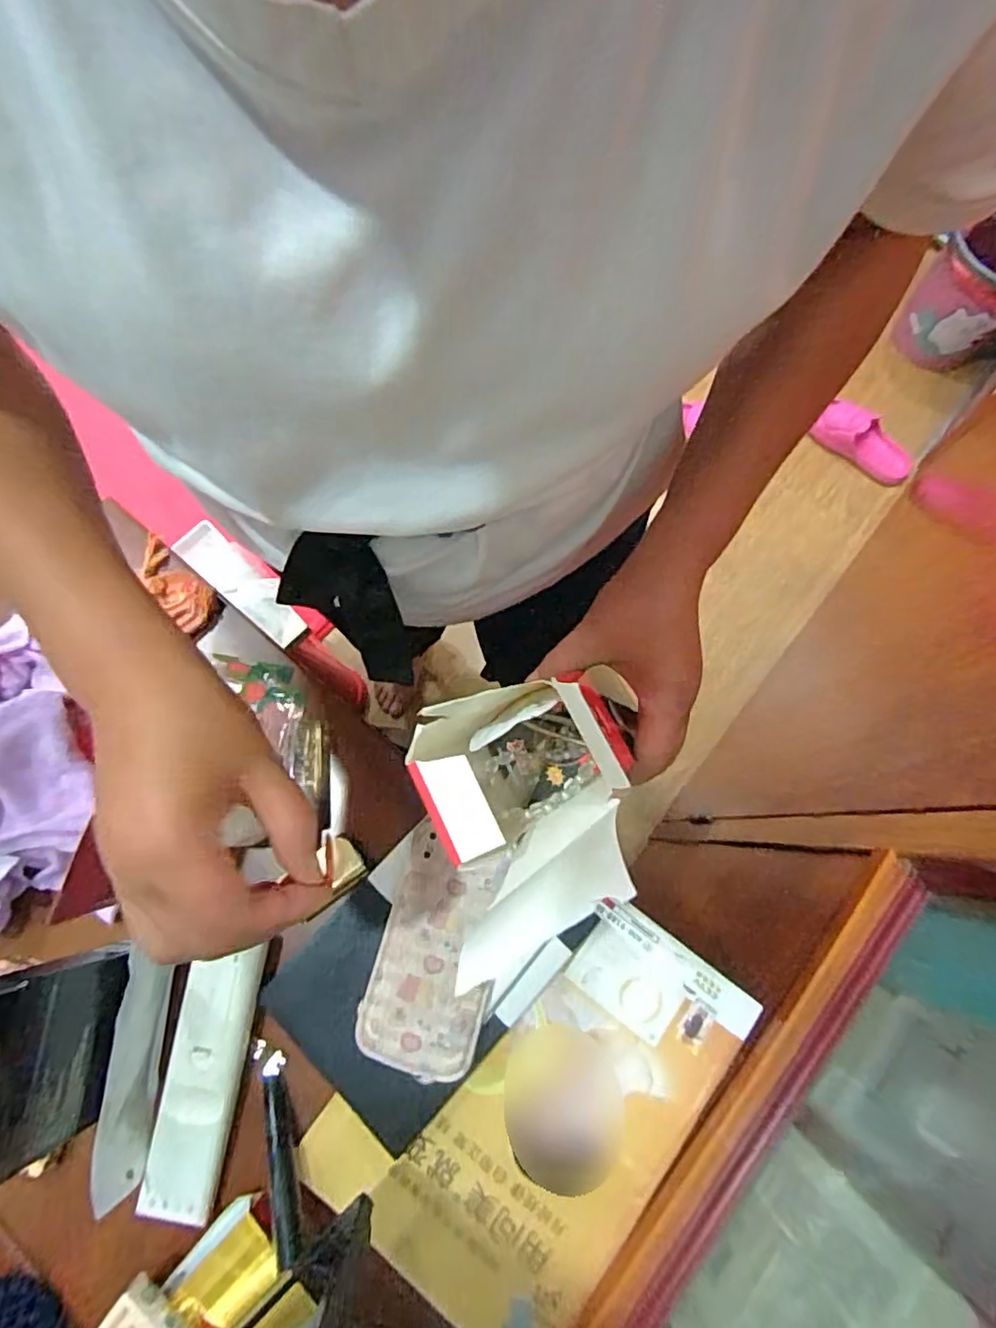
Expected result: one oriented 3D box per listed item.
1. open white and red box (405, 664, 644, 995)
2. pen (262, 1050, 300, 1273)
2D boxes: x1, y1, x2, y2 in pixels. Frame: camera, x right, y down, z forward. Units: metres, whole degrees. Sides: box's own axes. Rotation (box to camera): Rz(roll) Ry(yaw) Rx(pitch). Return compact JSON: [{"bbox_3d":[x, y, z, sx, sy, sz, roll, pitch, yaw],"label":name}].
[{"bbox_3d":[0.014,0.074,0.326,0.096,0.165,0.112,-19,76,-4],"label":"open white and red box"},{"bbox_3d":[-0.144,0.325,0.411,0.016,0.014,0.114,-19,54,-4],"label":"pen"}]

